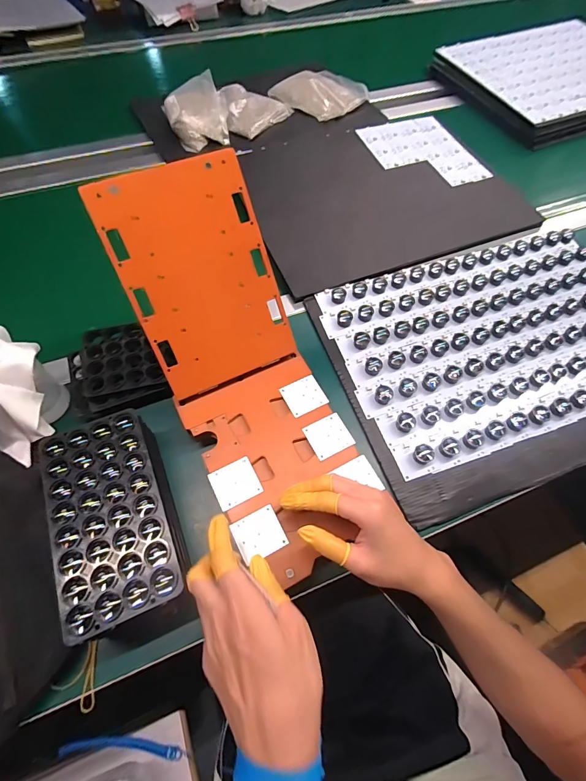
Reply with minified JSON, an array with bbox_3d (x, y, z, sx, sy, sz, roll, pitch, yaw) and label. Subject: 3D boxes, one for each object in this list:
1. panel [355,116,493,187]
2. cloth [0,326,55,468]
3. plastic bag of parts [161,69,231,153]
[{"bbox_3d":[0.256,-0.473,0.744,0.188,0.007,0.223,-19,66,-11],"label":"panel"},{"bbox_3d":[-0.314,0.003,0.413,0.095,0.090,0.112,26,66,11],"label":"cloth"},{"bbox_3d":[-0.201,-0.566,0.762,0.115,0.052,0.169,-17,65,-9],"label":"plastic bag of parts"}]

